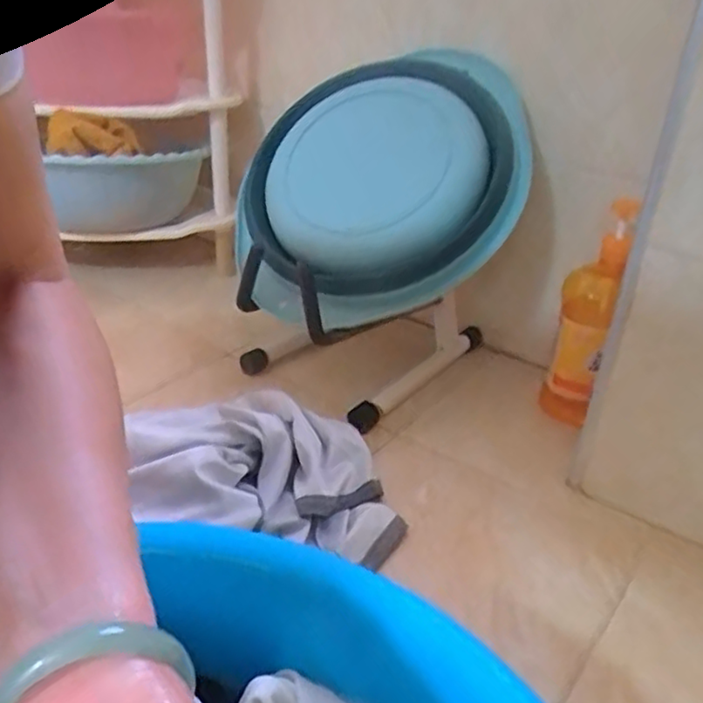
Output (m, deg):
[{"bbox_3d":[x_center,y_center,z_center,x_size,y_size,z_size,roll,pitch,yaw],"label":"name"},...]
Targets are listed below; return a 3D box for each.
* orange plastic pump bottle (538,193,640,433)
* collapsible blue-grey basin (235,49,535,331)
[{"bbox_3d":[0.283,-0.037,0.807,0.065,0.275,0.076,14,31,17],"label":"orange plastic pump bottle"},{"bbox_3d":[0.030,-0.218,0.814,0.356,0.411,0.112,5,-11,18],"label":"collapsible blue-grey basin"}]

